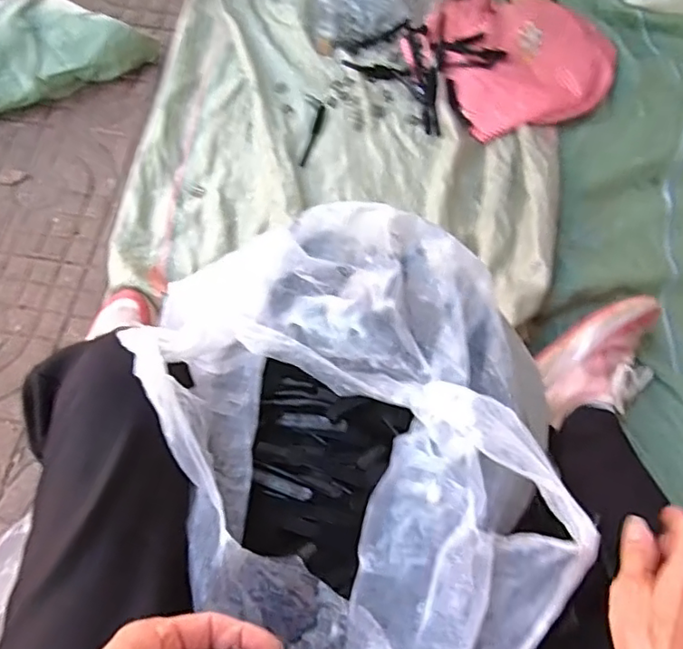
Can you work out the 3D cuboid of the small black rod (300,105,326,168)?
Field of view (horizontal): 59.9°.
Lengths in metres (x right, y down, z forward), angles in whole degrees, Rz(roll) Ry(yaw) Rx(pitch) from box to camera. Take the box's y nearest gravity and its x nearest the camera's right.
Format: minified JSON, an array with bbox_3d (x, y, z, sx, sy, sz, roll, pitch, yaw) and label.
[{"bbox_3d":[-0.047,-0.318,1.000,0.011,0.009,0.125,15,73,7],"label":"small black rod"}]

